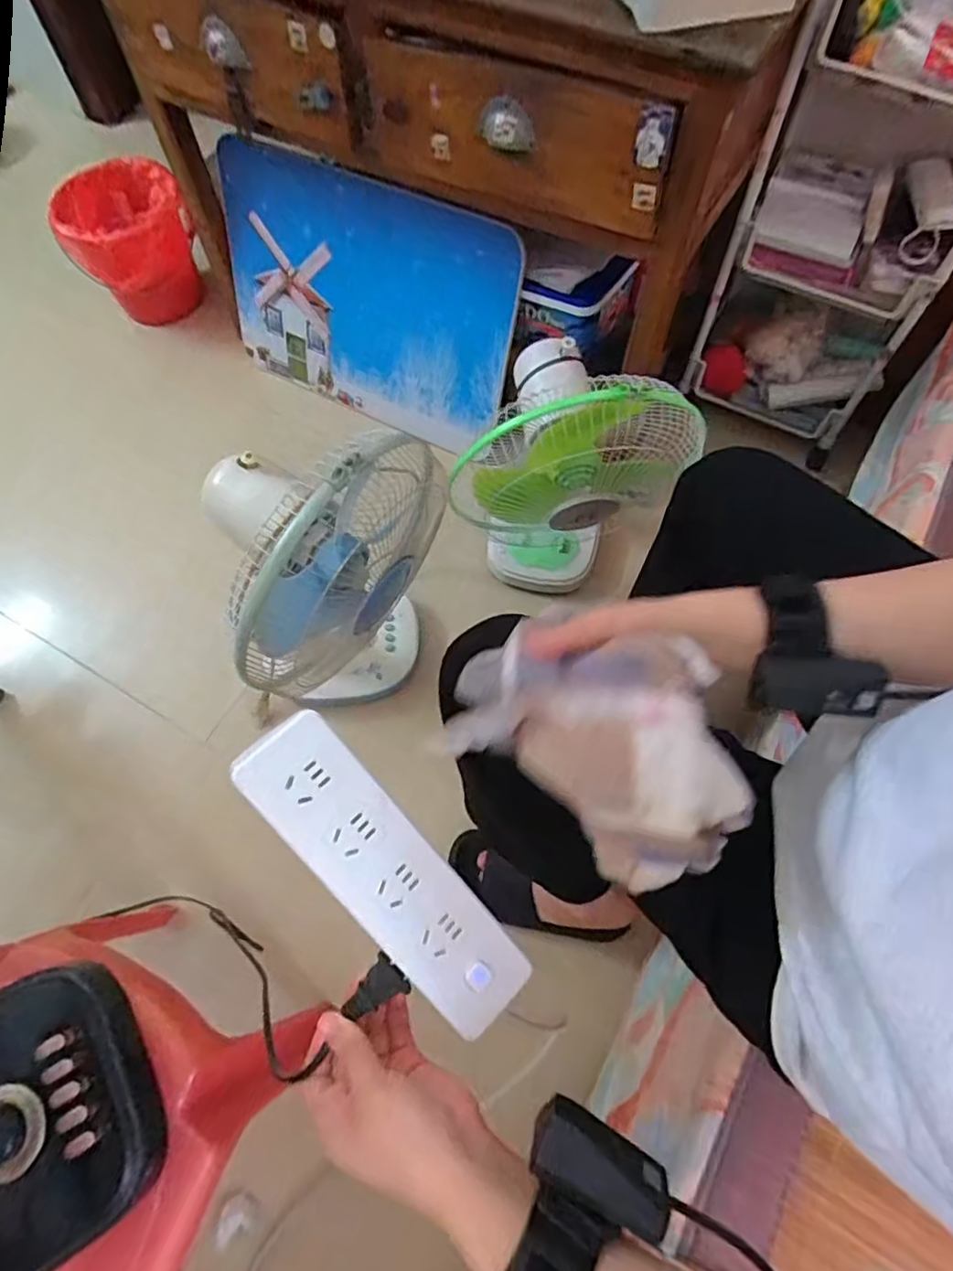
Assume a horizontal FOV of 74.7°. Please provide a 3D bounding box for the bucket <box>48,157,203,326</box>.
[{"bbox_3d":[-0.683,-0.773,1.267,0.225,0.262,0.225,0,65,0],"label":"bucket"}]

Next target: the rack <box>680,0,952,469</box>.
[{"bbox_3d":[0.598,-0.685,0.980,0.297,0.564,0.371,24,68,11],"label":"rack"}]

